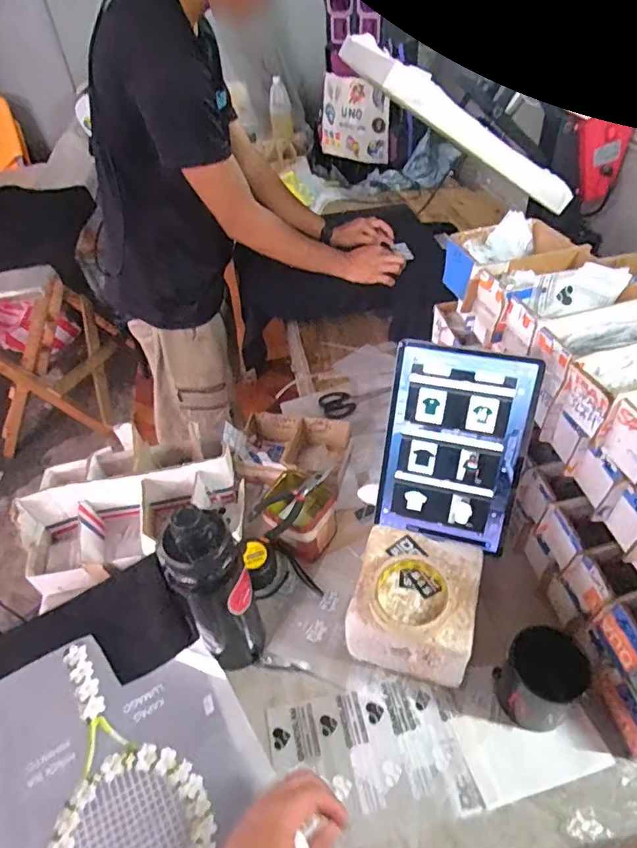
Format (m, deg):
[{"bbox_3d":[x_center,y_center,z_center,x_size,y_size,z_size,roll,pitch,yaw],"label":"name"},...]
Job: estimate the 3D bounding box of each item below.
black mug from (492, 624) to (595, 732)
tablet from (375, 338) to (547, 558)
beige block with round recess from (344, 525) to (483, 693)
[{"bbox_3d":[0.245,0.277,0.569,0.083,0.109,0.077,-2,44,2],"label":"black mug"},{"bbox_3d":[0.161,0.029,0.615,0.159,0.235,0.011,10,19,14],"label":"tablet"},{"bbox_3d":[0.116,0.215,0.628,0.140,0.113,0.134,10,46,14],"label":"beige block with round recess"}]

